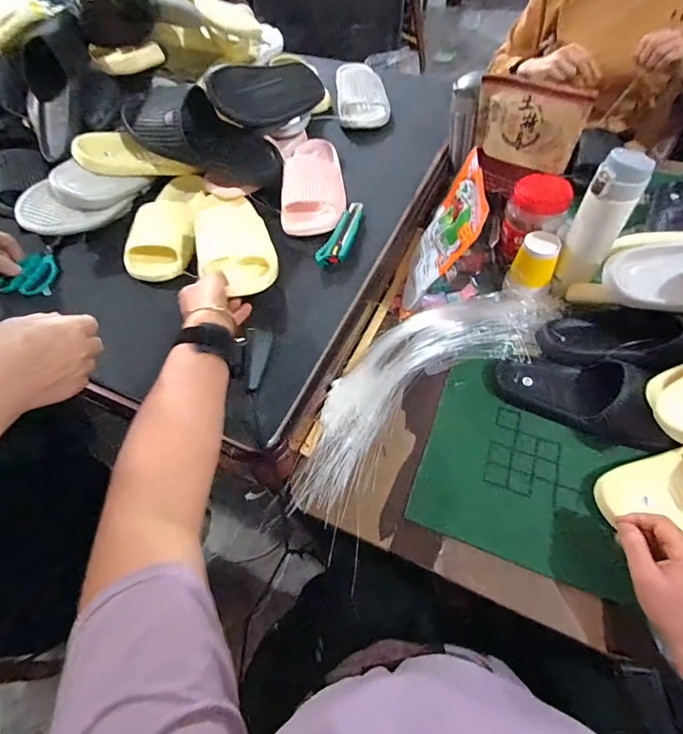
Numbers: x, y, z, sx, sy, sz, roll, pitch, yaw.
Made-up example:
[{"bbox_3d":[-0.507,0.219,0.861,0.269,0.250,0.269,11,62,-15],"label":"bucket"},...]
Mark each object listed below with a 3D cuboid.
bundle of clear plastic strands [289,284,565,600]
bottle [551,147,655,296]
[{"bbox_3d":[0.119,0.013,0.601,0.189,0.027,0.496,36,66,24],"label":"bundle of clear plastic strands"},{"bbox_3d":[0.370,-0.200,0.597,0.067,0.207,0.057,27,62,20],"label":"bottle"}]

